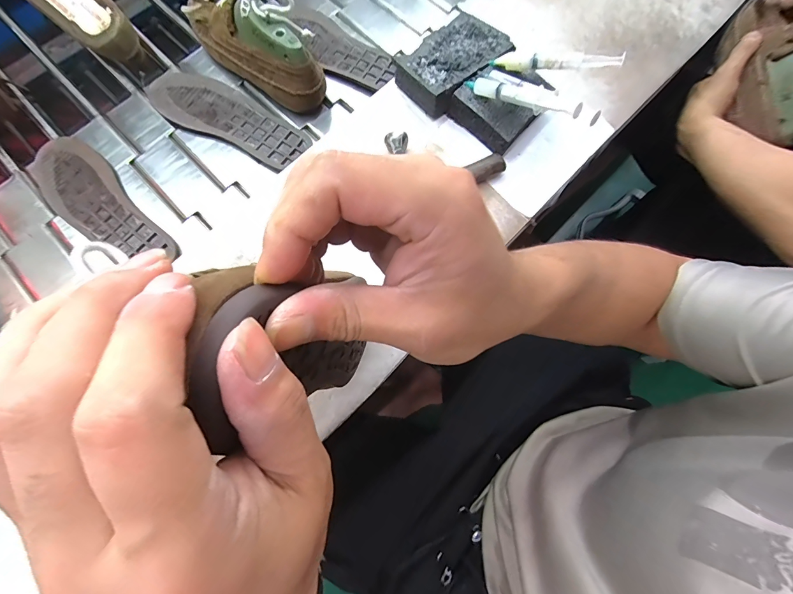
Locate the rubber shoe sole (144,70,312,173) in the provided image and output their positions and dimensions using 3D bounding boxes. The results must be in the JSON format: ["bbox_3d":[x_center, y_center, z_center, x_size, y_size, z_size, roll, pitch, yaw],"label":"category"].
[{"bbox_3d":[-0.241,-0.255,0.505,0.256,0.016,0.084,30,77,7],"label":"rubber shoe sole"}]

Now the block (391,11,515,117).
[{"bbox_3d":[0.068,-0.288,0.438,0.131,0.027,0.082,-39,79,-10],"label":"block"}]

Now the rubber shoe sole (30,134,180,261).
[{"bbox_3d":[-0.389,-0.121,0.466,0.259,0.014,0.084,43,79,10],"label":"rubber shoe sole"}]

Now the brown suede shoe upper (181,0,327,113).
[{"bbox_3d":[-0.201,-0.354,0.483,0.232,0.118,0.077,43,79,10],"label":"brown suede shoe upper"}]

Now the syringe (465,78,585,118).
[{"bbox_3d":[0.129,-0.218,0.382,0.133,0.023,0.024,33,76,28],"label":"syringe"}]

